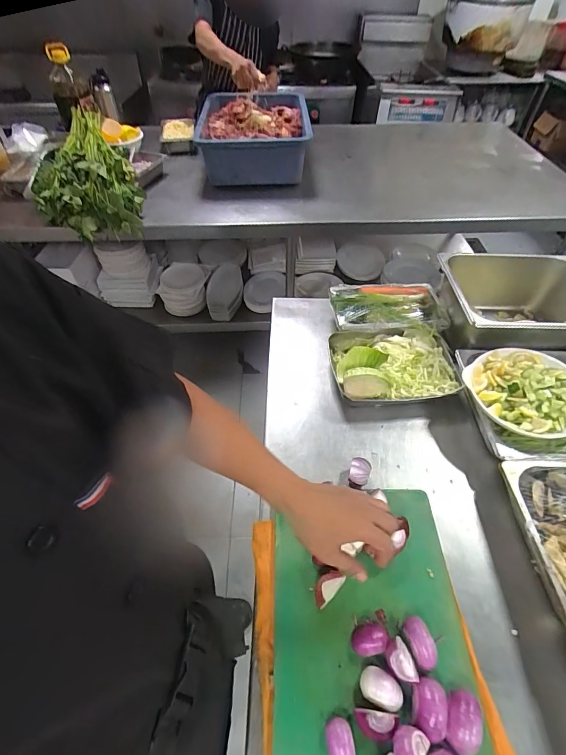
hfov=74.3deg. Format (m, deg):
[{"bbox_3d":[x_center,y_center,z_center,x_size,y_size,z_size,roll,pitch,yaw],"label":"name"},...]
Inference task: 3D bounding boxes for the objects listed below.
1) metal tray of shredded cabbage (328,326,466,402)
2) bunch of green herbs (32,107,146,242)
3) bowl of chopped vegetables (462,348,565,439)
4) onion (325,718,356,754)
[{"bbox_3d":[0.237,-0.029,0.799,0.255,0.064,0.187,-4,50,-3],"label":"metal tray of shredded cabbage"},{"bbox_3d":[-0.660,-0.667,1.244,0.307,0.221,0.457,-21,53,-17],"label":"bunch of green herbs"},{"bbox_3d":[0.456,0.024,0.694,0.200,0.048,0.192,0,50,0],"label":"bowl of chopped vegetables"},{"bbox_3d":[0.065,0.416,0.424,0.031,0.016,0.042,-1,50,-1],"label":"onion"}]

